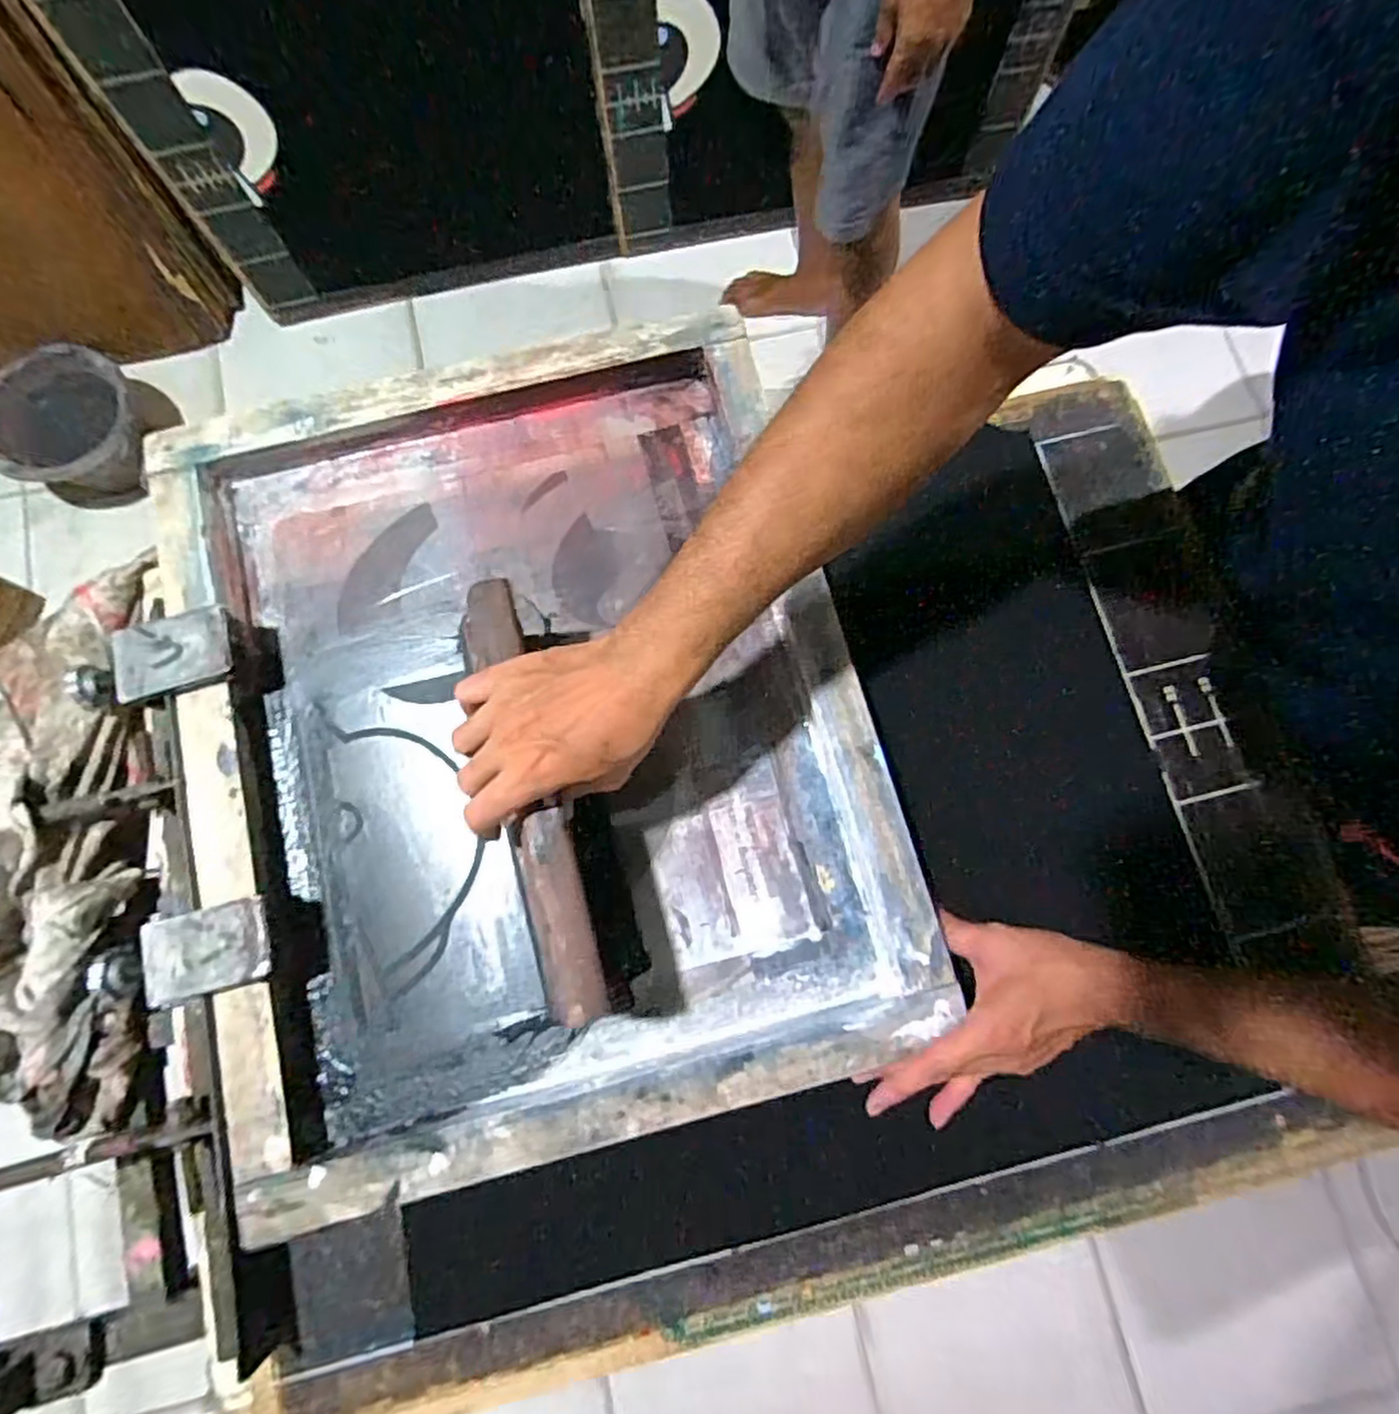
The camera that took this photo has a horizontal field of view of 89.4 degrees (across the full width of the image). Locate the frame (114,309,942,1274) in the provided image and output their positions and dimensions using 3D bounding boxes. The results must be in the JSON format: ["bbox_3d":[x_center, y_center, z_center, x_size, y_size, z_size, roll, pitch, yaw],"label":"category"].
[{"bbox_3d":[-0.133,0.006,0.509,0.481,0.054,0.559,-15,80,-3],"label":"frame"}]

